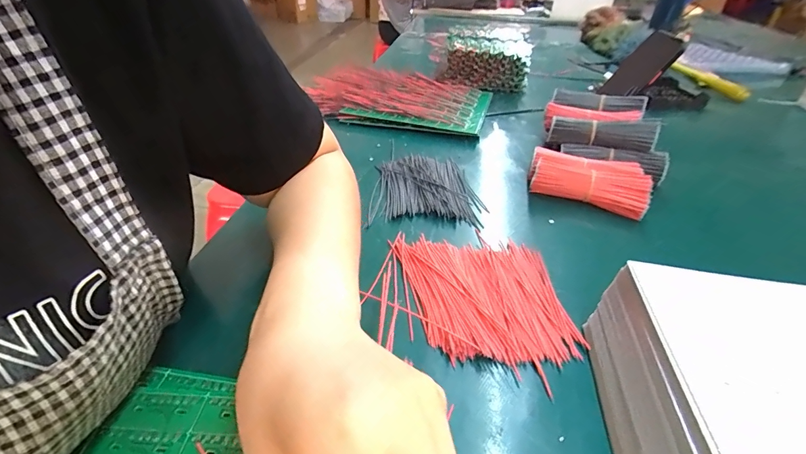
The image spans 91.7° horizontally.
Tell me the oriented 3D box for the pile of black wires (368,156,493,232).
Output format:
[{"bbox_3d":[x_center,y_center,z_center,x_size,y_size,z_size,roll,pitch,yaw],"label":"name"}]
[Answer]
[{"bbox_3d":[0.025,-0.049,0.448,0.119,0.013,0.130,0,37,1],"label":"pile of black wires"}]

